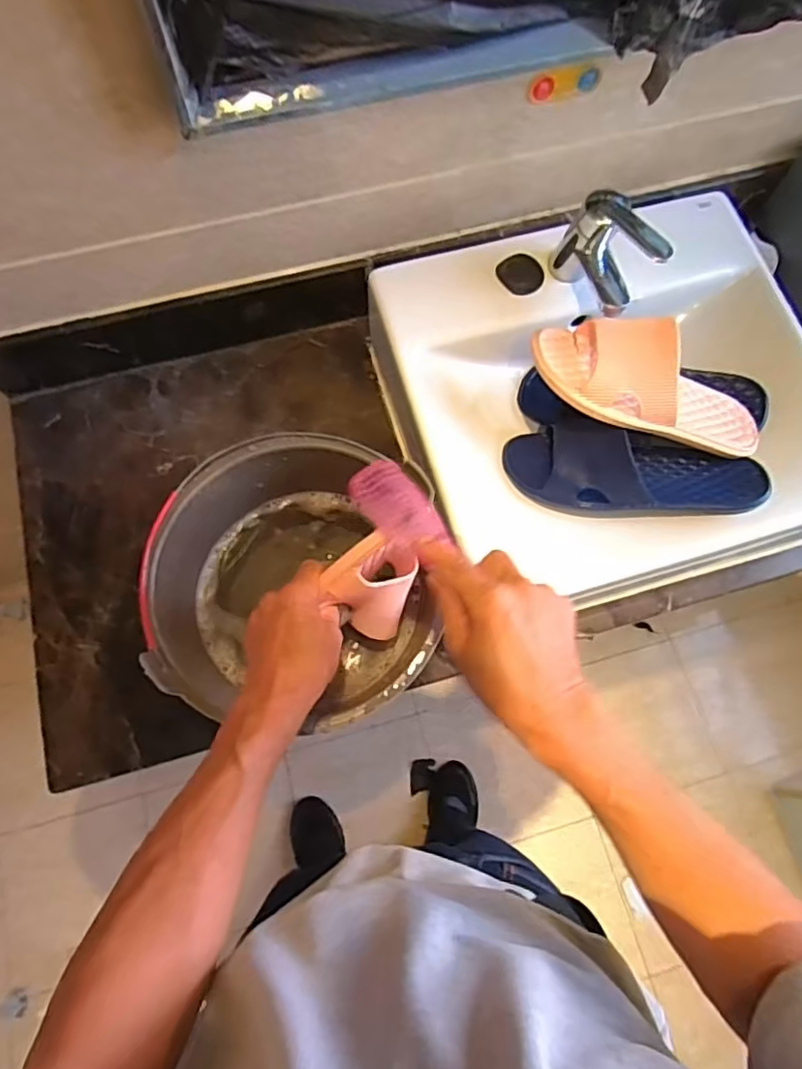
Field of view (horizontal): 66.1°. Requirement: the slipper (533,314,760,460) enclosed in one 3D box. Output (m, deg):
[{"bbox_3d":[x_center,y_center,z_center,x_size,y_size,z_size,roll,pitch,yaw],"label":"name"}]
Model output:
[{"bbox_3d":[0.259,-0.149,0.610,0.255,0.075,0.096,21,73,-8],"label":"slipper"}]

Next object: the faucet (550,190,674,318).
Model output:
[{"bbox_3d":[0.210,-0.288,0.639,0.041,0.115,0.116,-24,74,-8],"label":"faucet"}]

